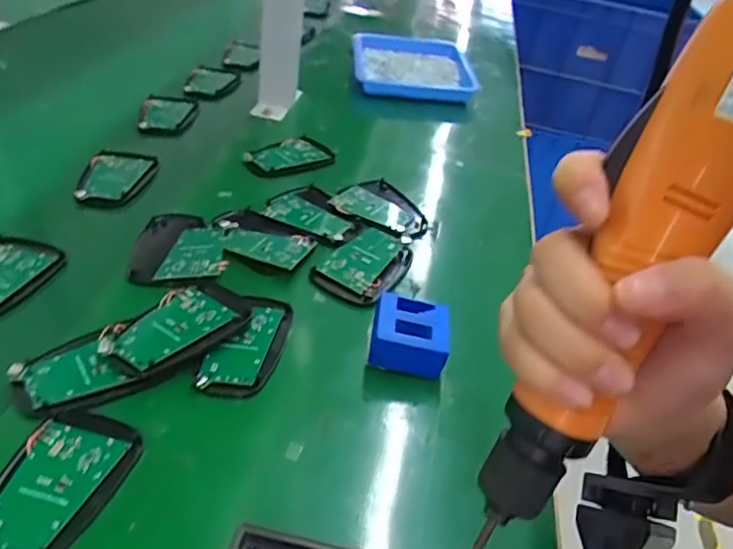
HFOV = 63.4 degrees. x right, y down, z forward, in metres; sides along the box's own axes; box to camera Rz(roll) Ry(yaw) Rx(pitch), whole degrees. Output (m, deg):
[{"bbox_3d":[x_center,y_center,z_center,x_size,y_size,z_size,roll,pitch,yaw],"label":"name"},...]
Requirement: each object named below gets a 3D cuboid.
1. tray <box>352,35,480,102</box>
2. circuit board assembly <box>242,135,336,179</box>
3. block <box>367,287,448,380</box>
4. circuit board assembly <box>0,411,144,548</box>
[{"bbox_3d":[0.065,-0.309,0.877,0.167,0.034,0.207,1,38,-8],"label":"tray"},{"bbox_3d":[-0.083,-0.128,0.648,0.091,0.013,0.064,-21,47,-34],"label":"circuit board assembly"},{"bbox_3d":[0.032,0.043,0.431,0.053,0.035,0.047,11,37,1],"label":"block"},{"bbox_3d":[-0.172,0.117,0.327,0.061,0.006,0.096,17,39,6],"label":"circuit board assembly"}]

